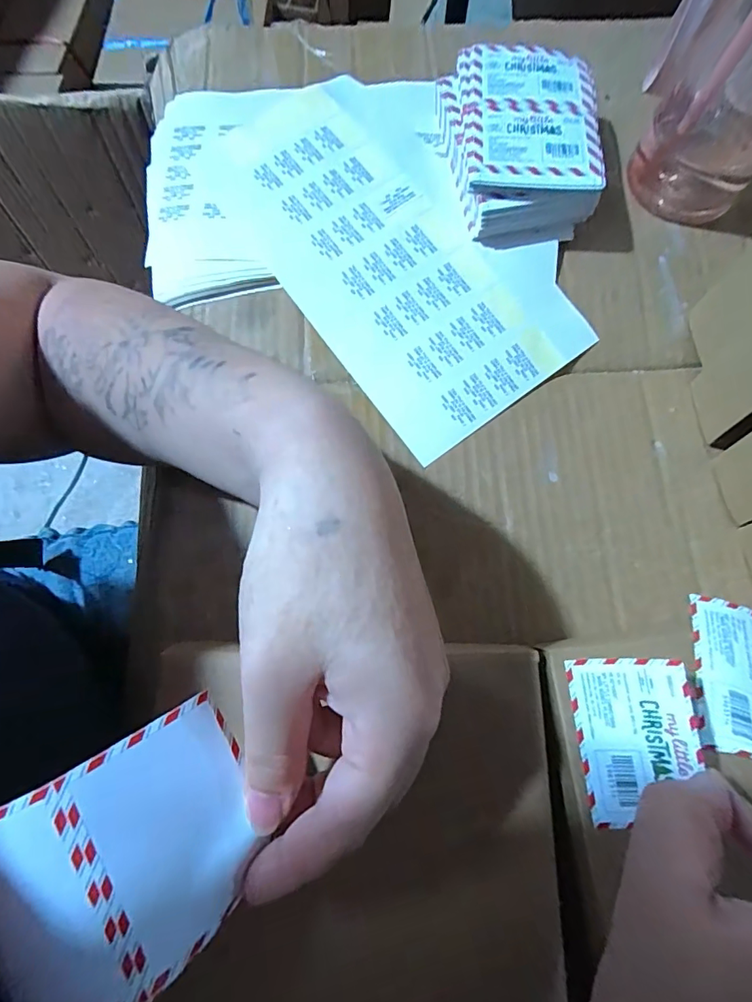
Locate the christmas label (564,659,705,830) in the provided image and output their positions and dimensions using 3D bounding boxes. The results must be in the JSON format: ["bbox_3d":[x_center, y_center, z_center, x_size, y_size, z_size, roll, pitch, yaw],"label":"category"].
[{"bbox_3d":[0.103,0.095,0.190,0.043,0.006,0.061,-15,73,32],"label":"christmas label"}]

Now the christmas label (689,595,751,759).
[{"bbox_3d":[0.142,0.071,0.188,0.009,0.040,0.062,-10,99,-9],"label":"christmas label"}]

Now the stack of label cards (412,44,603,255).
[{"bbox_3d":[0.084,-0.220,0.297,0.093,0.037,0.119,1,76,0],"label":"stack of label cards"}]

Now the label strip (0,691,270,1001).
[{"bbox_3d":[-0.081,0.115,0.148,0.083,0.027,0.069,-26,78,-7],"label":"label strip"}]

